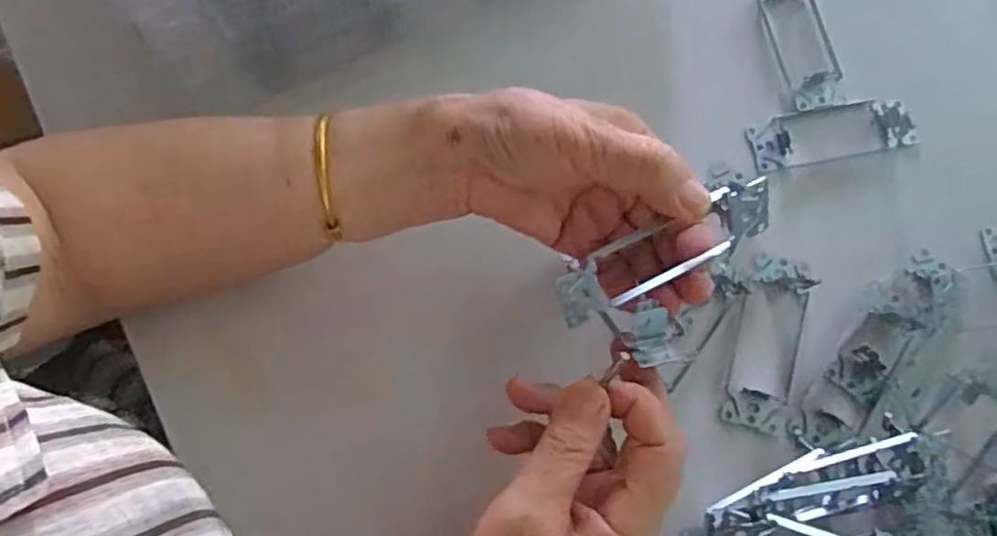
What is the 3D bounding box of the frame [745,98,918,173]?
[{"bbox_3d":[0.211,-0.086,0.428,0.104,0.013,0.035,-11,76,-3],"label":"frame"}]

